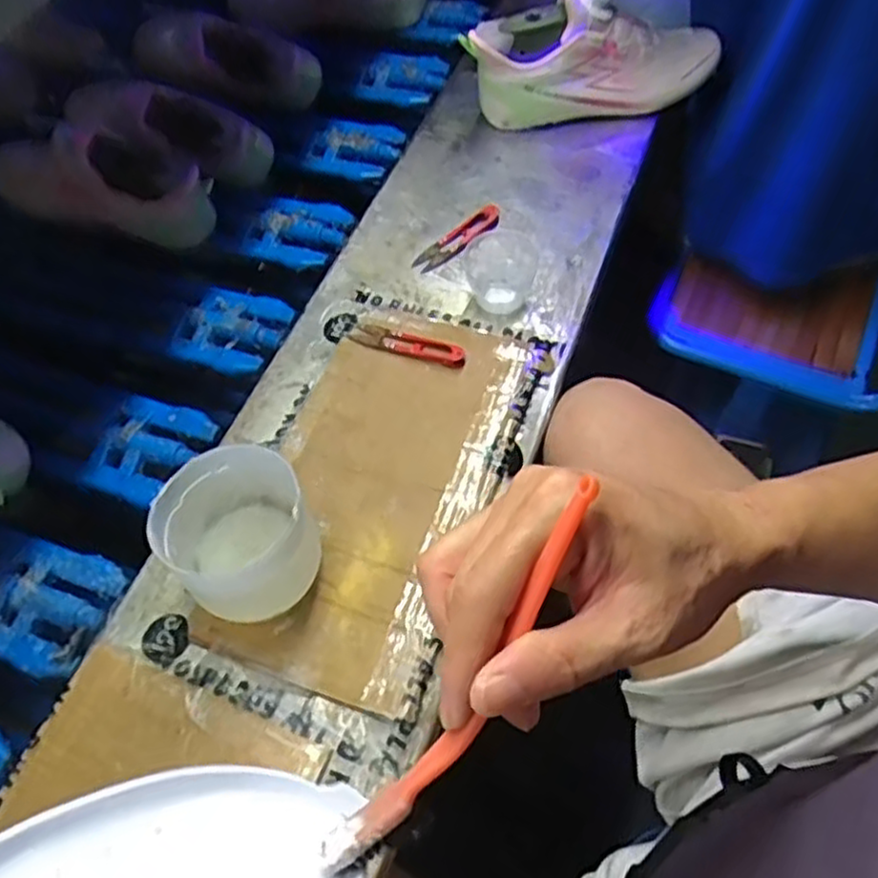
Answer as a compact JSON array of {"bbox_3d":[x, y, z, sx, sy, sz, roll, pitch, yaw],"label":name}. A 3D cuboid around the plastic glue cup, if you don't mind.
[{"bbox_3d":[-0.128,0.064,0.485,0.093,0.093,0.100,1,62,-2],"label":"plastic glue cup"}]

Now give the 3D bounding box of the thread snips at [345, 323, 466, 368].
[{"bbox_3d":[-0.027,-0.081,0.619,0.101,0.014,0.022,20,63,8],"label":"thread snips"}]

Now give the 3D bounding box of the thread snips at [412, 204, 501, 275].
[{"bbox_3d":[0.020,-0.189,0.698,0.025,0.013,0.101,40,68,17],"label":"thread snips"}]

